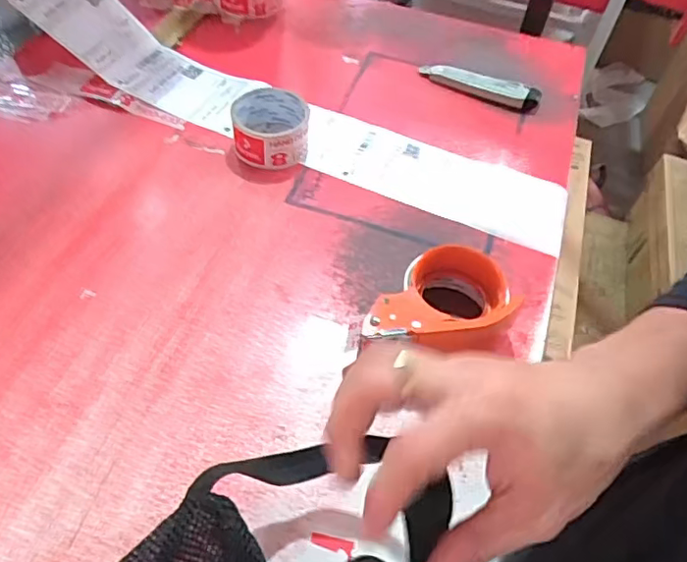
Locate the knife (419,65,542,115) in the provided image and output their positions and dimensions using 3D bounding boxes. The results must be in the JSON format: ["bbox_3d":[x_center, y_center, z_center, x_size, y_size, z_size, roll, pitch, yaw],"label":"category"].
[{"bbox_3d":[0.174,-0.251,0.742,0.154,0.023,0.037,24,55,12],"label":"knife"}]

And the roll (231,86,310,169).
[{"bbox_3d":[-0.080,-0.168,0.645,0.083,0.049,0.084,2,53,-3],"label":"roll"}]

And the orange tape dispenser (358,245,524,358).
[{"bbox_3d":[0.081,0.020,0.510,0.150,0.061,0.094,-6,54,-9],"label":"orange tape dispenser"}]

